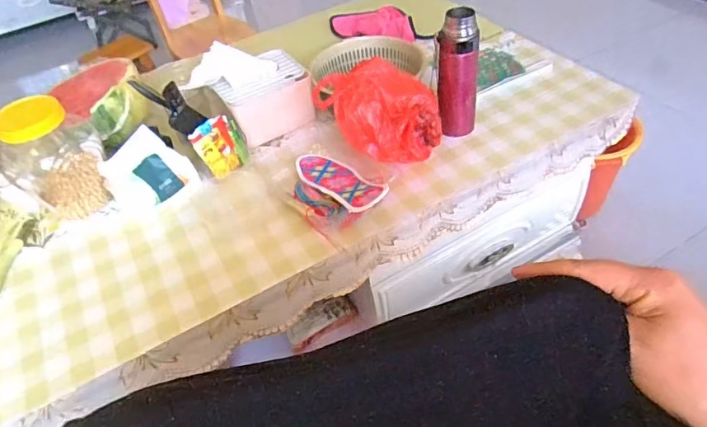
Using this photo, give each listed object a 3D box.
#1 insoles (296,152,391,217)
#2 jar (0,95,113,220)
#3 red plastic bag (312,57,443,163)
[{"bbox_3d":[-0.031,-0.040,0.789,0.107,0.046,0.233,-28,32,-18],"label":"insoles"},{"bbox_3d":[-0.505,-0.097,0.817,0.150,0.193,0.130,-33,51,-22],"label":"jar"},{"bbox_3d":[0.045,-0.158,0.810,0.182,0.149,0.149,-20,48,-12],"label":"red plastic bag"}]

